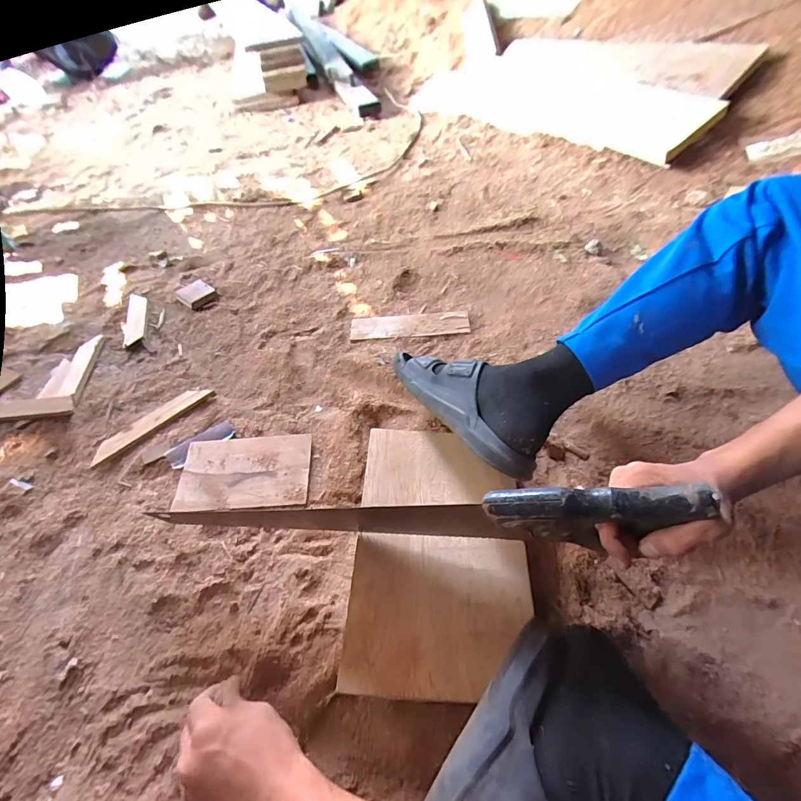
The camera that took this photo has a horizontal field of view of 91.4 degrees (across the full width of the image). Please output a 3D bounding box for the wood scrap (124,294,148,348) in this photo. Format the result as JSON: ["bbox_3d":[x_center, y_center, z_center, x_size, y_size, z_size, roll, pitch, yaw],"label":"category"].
[{"bbox_3d":[-0.565,-0.177,0.832,0.045,0.008,0.171,-20,51,-10],"label":"wood scrap"}]

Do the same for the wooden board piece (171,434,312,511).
[{"bbox_3d":[-0.224,0.101,0.564,0.185,0.013,0.112,-5,50,2],"label":"wooden board piece"}]

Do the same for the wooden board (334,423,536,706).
[{"bbox_3d":[0.045,0.159,0.444,0.186,0.009,0.285,4,51,1],"label":"wooden board"}]

